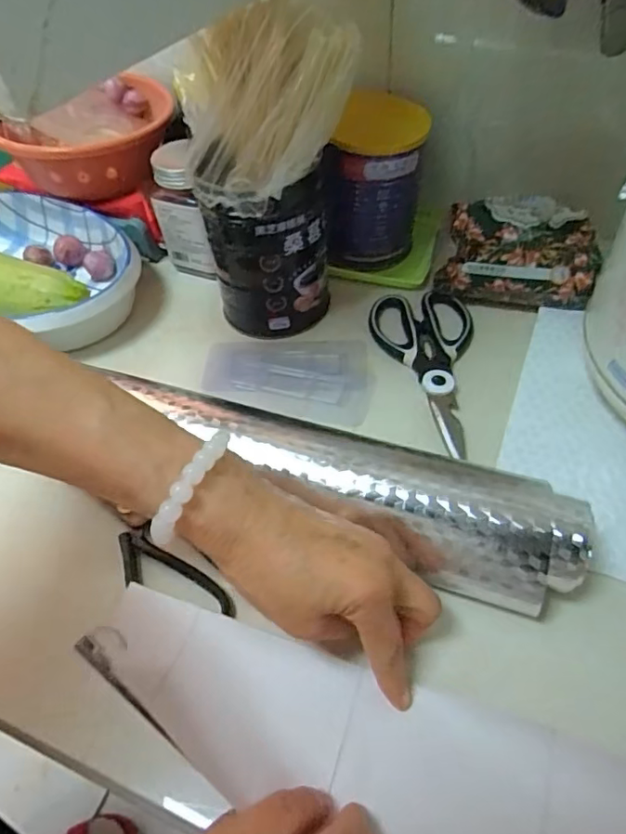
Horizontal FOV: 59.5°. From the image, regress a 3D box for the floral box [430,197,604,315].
[{"bbox_3d":[0.177,-0.143,0.476,0.124,0.073,0.060,11,54,13],"label":"floral box"}]

